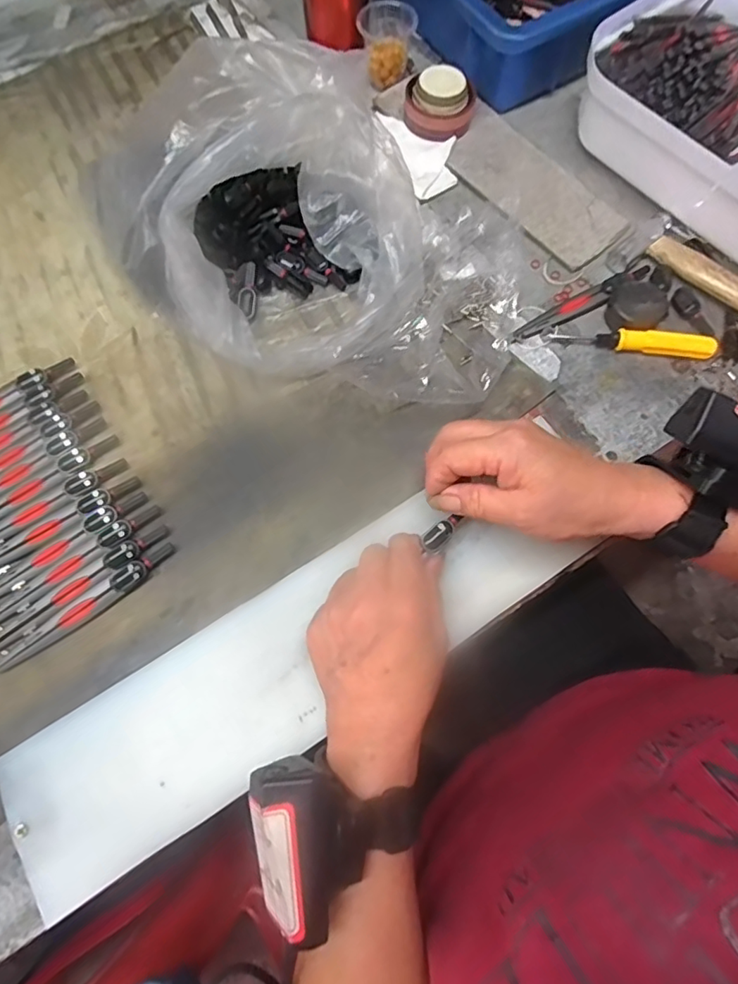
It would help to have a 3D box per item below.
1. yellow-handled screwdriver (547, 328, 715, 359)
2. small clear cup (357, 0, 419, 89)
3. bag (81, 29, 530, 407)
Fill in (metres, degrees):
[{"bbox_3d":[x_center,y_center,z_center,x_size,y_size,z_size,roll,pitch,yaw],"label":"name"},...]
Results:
[{"bbox_3d":[0.194,-0.112,0.403,0.113,0.018,0.017,8,70,4],"label":"yellow-handled screwdriver"},{"bbox_3d":[0.017,-0.408,0.498,0.053,0.044,0.061,0,69,1],"label":"small clear cup"},{"bbox_3d":[-0.029,-0.196,0.398,0.300,0.100,0.230,20,71,8],"label":"bag"}]

